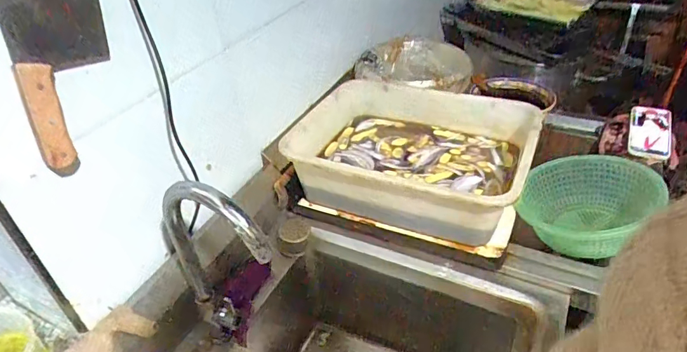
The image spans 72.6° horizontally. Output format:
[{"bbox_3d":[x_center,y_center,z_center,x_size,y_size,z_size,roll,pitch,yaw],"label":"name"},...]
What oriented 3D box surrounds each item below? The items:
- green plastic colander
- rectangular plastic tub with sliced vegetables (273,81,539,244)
[{"bbox_3d":[0.463,0.065,0.901,0.248,0.120,0.221,-29,44,-29],"label":"green plastic colander"},{"bbox_3d":[0.138,-0.046,0.949,0.448,0.127,0.356,11,40,19],"label":"rectangular plastic tub with sliced vegetables"}]

